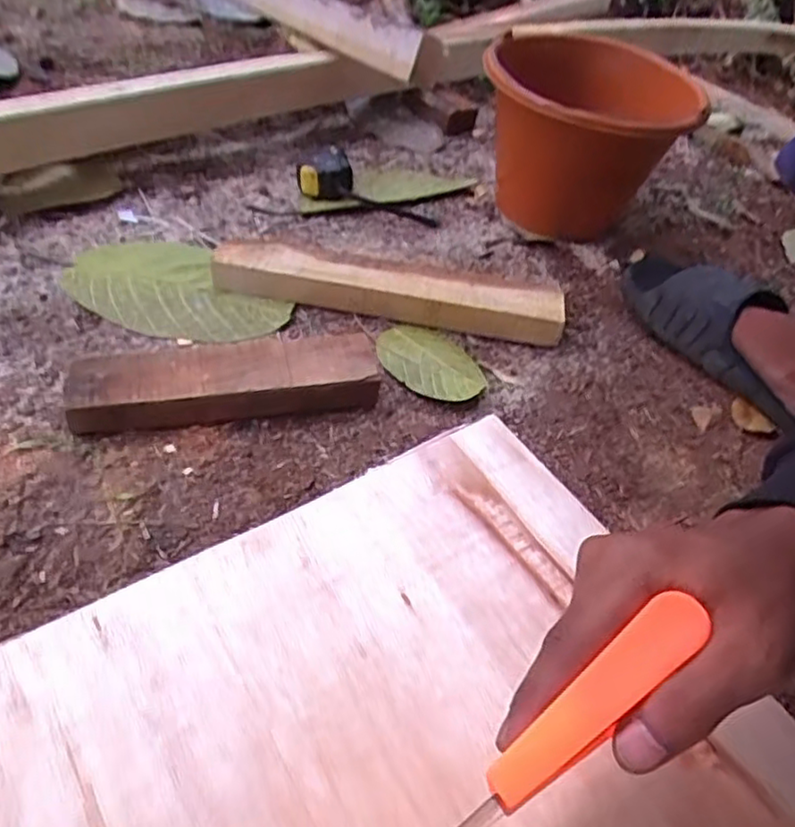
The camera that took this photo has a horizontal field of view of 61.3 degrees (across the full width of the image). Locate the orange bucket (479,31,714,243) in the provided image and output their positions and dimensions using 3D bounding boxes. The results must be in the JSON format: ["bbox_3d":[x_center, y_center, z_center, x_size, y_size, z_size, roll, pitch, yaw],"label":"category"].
[{"bbox_3d":[0.212,-0.345,0.846,0.213,0.181,0.213,4,48,-4],"label":"orange bucket"}]

